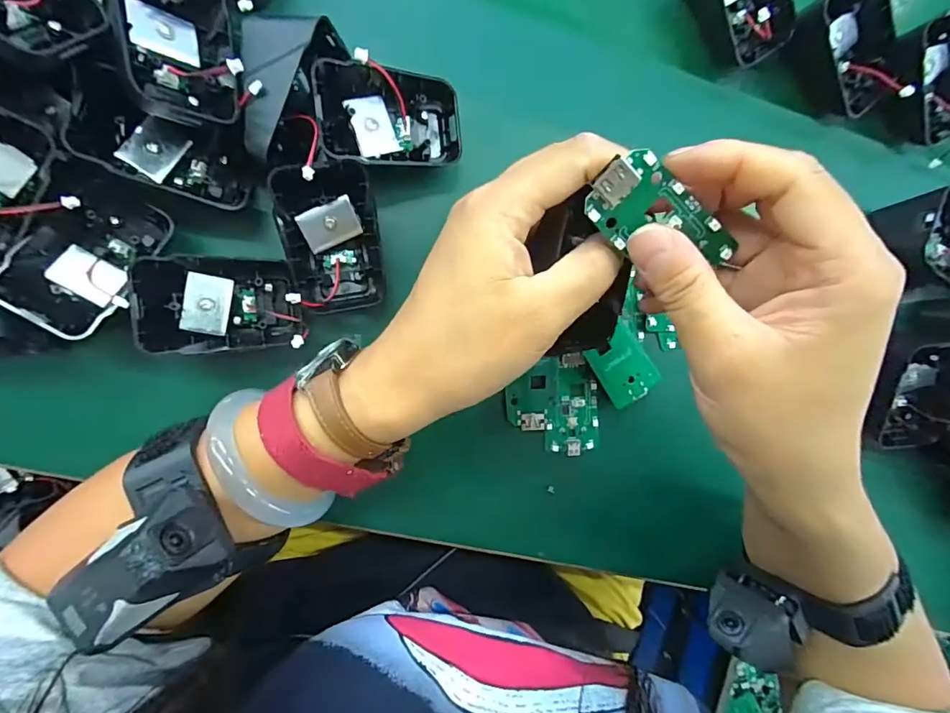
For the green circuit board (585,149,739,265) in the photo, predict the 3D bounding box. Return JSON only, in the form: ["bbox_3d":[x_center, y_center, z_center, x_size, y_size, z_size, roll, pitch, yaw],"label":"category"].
[{"bbox_3d":[0.068,-0.048,0.176,0.061,0.004,0.028,30,117,-24],"label":"green circuit board"}]

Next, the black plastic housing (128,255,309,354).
[{"bbox_3d":[-0.121,-0.025,0.234,0.075,0.014,0.046,-6,116,-38],"label":"black plastic housing"}]

